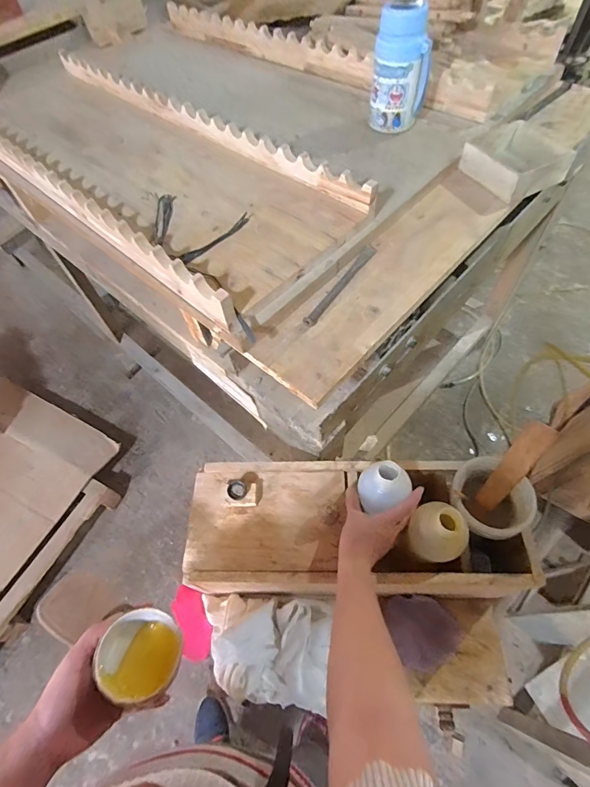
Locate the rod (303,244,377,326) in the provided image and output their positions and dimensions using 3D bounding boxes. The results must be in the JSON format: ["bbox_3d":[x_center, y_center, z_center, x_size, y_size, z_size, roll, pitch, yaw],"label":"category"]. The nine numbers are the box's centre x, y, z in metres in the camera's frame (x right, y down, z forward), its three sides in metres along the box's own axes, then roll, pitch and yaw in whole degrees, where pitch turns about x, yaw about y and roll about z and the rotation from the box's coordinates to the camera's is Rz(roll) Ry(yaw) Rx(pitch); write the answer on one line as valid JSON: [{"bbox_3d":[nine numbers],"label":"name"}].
[{"bbox_3d":[0.079,-0.188,0.662,0.019,0.013,0.214,29,65,20],"label":"rod"}]

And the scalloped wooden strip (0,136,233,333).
[{"bbox_3d":[-0.462,-0.395,0.764,1.027,0.068,0.023,38,68,23],"label":"scalloped wooden strip"}]

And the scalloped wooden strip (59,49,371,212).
[{"bbox_3d":[-0.245,-0.614,0.870,1.041,0.053,0.033,38,68,23],"label":"scalloped wooden strip"}]

